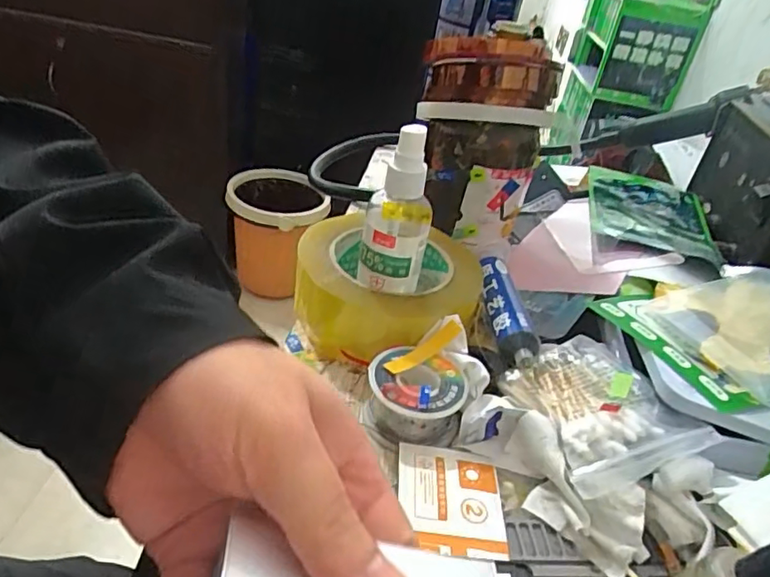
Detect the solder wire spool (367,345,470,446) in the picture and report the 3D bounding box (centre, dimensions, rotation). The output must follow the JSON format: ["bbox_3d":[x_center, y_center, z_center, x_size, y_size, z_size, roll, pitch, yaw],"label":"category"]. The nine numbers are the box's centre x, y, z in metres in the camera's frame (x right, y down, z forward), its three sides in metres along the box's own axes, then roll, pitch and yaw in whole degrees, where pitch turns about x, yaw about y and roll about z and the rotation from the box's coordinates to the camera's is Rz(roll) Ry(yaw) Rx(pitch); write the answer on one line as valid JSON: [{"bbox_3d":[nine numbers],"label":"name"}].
[{"bbox_3d":[0.017,0.056,0.310,0.052,0.027,0.048,7,35,-5],"label":"solder wire spool"}]

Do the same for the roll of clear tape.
[{"bbox_3d":[0.004,0.003,0.373,0.118,0.044,0.126,7,35,-5],"label":"roll of clear tape"}]

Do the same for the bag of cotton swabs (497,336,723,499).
[{"bbox_3d":[0.108,0.064,0.304,0.071,0.031,0.093,-12,41,-19],"label":"bag of cotton swabs"}]

